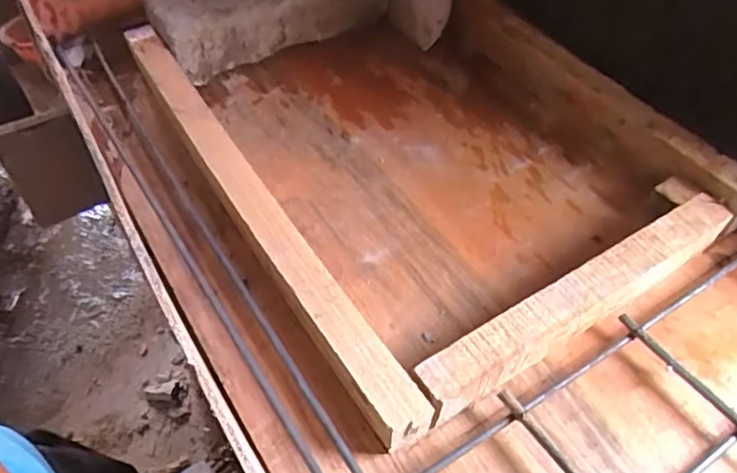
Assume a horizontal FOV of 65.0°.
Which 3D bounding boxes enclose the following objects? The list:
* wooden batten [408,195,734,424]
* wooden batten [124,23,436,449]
[{"bbox_3d":[0.176,0.054,0.483,0.322,0.060,0.045,-26,57,-20],"label":"wooden batten"},{"bbox_3d":[-0.119,-0.038,0.554,0.043,0.055,0.549,-26,57,-20],"label":"wooden batten"}]

